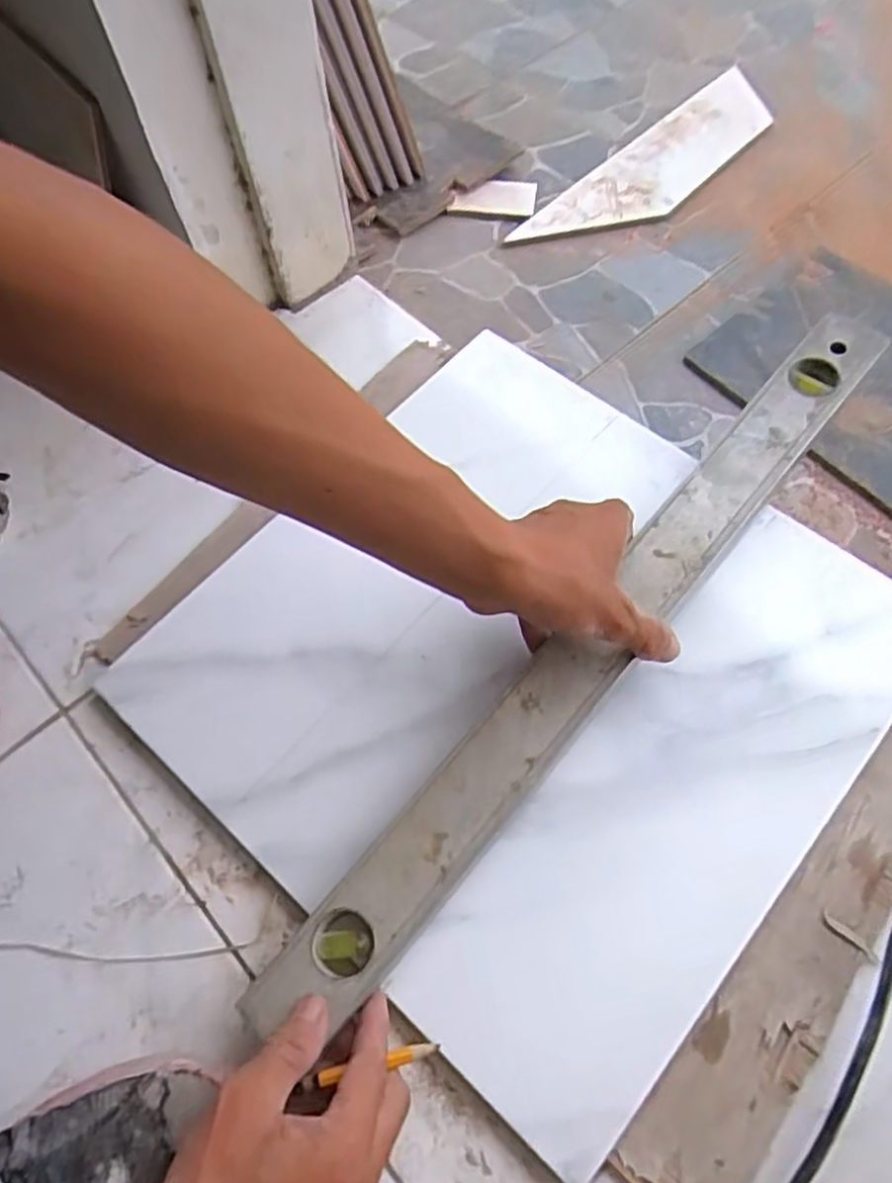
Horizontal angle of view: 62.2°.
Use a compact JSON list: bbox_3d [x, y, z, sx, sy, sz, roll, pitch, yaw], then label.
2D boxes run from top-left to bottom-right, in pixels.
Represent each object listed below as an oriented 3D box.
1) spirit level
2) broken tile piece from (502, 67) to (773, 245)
[{"bbox_3d":[0.101,0.029,0.454,0.050,0.027,0.561,38,75,19],"label":"spirit level"},{"bbox_3d":[0.228,-0.461,0.803,0.100,0.017,0.365,41,72,19],"label":"broken tile piece"}]

